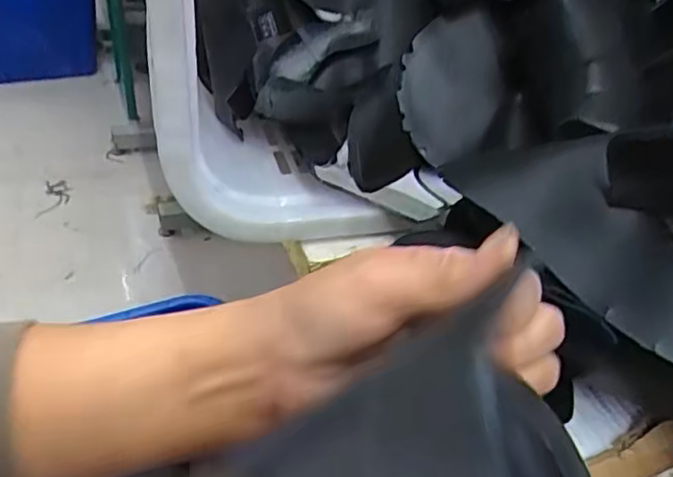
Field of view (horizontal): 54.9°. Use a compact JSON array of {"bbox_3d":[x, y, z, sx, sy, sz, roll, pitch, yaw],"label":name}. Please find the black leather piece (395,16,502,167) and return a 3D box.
[{"bbox_3d":[0.113,-0.149,0.646,0.102,0.011,0.142,-7,85,-1],"label":"black leather piece"}]

